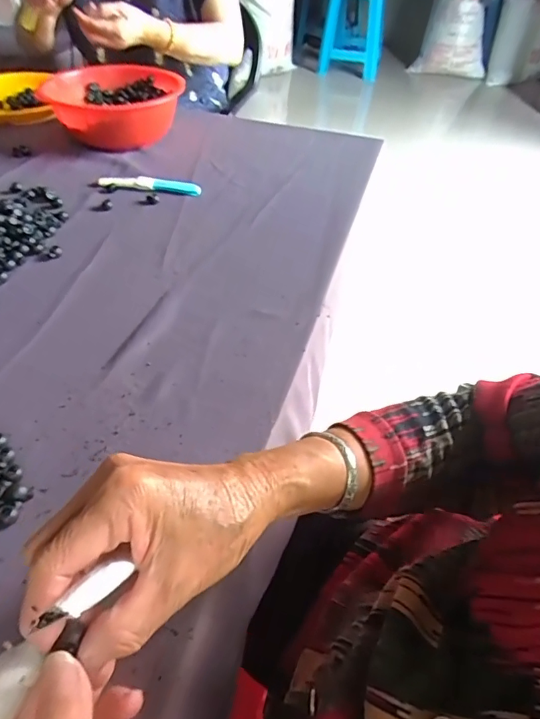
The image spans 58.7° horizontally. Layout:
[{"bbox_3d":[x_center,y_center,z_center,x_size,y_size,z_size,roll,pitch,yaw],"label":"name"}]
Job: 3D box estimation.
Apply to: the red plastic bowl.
[{"bbox_3d":[-0.255,-0.427,0.818,0.203,0.081,0.199,2,47,-3],"label":"red plastic bowl"}]

